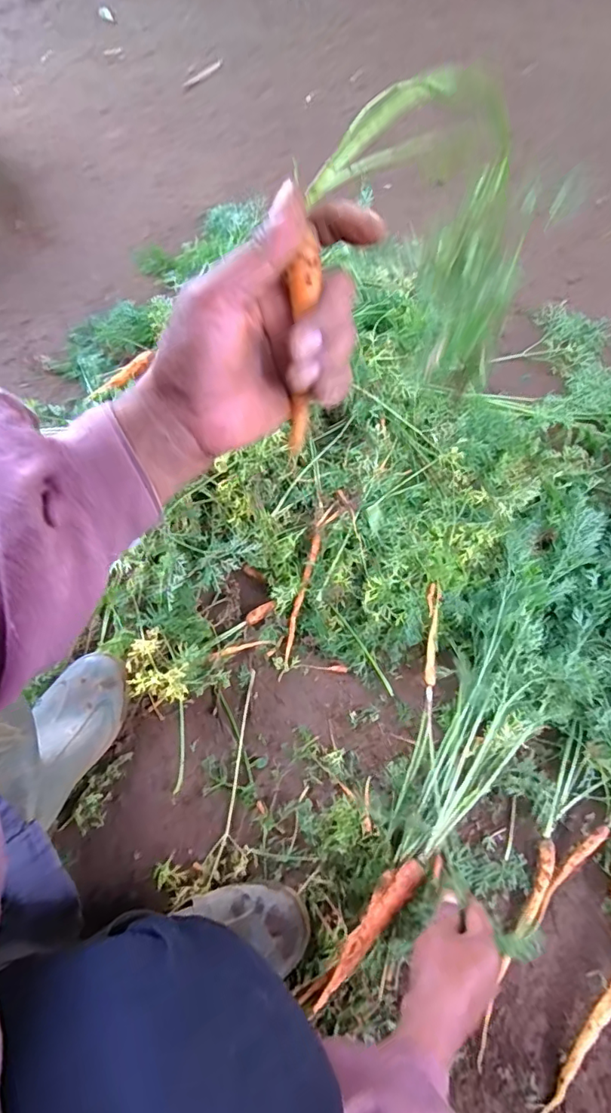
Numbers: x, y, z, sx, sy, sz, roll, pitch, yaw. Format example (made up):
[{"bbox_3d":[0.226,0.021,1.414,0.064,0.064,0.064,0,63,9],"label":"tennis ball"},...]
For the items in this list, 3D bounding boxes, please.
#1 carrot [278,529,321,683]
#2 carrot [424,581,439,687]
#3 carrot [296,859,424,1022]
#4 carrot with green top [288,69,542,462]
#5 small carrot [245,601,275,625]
[{"bbox_3d":[-0.010,0.064,0.674,0.014,0.016,0.192,14,84,8],"label":"carrot"},{"bbox_3d":[0.159,0.097,0.645,0.016,0.012,0.128,6,65,4],"label":"carrot"},{"bbox_3d":[0.057,0.374,0.510,0.027,0.020,0.167,40,74,18],"label":"carrot"},{"bbox_3d":[0.058,-0.144,0.296,0.192,0.187,0.046,-34,69,-14],"label":"carrot with green top"},{"bbox_3d":[-0.059,0.078,0.694,0.044,0.020,0.018,-30,68,-12],"label":"small carrot"}]

